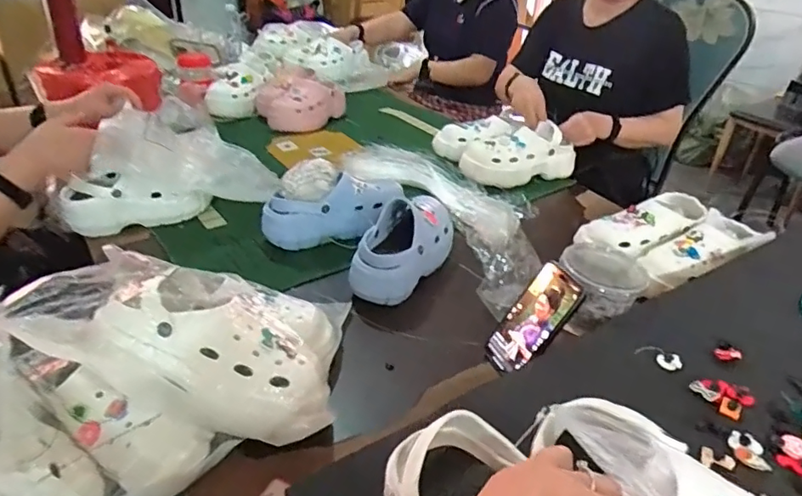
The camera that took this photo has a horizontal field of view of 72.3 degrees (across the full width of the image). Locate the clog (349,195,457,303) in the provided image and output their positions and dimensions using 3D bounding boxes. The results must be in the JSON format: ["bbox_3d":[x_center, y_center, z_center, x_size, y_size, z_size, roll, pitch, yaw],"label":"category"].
[{"bbox_3d":[0.013,-0.010,0.904,0.095,0.095,0.249,21,37,26],"label":"clog"}]

